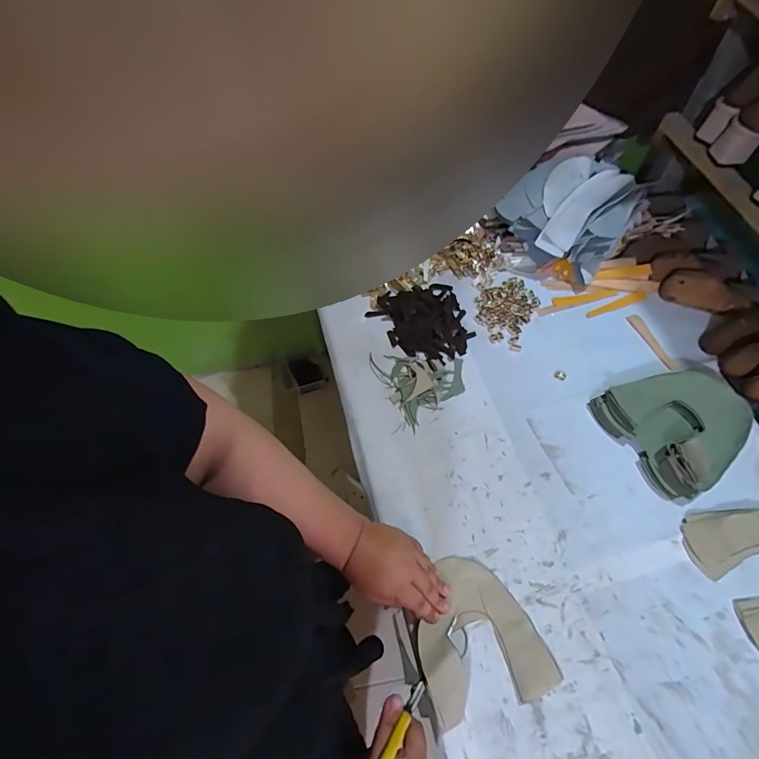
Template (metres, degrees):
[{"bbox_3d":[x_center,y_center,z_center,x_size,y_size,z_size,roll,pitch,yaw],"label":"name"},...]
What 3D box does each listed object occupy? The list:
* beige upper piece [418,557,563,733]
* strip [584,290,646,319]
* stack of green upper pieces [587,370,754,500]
[{"bbox_3d":[0.114,0.290,0.488,0.145,0.037,0.156,-14,61,-5],"label":"beige upper piece"},{"bbox_3d":[0.410,-0.129,0.724,0.112,0.006,0.021,-19,61,-8],"label":"strip"},{"bbox_3d":[0.427,0.057,0.595,0.173,0.048,0.171,-27,63,-12],"label":"stack of green upper pieces"}]

